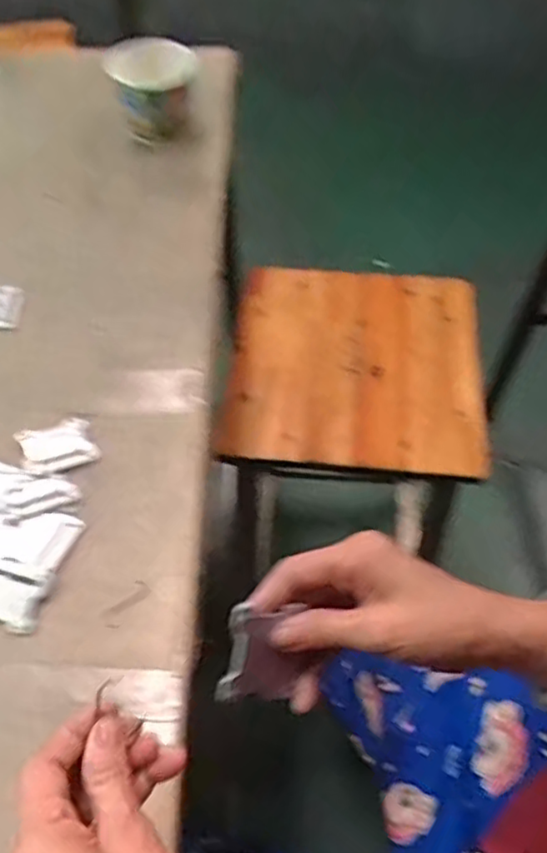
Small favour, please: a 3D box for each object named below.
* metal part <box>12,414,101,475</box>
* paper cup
[{"bbox_3d":[-0.174,0.015,0.539,0.055,0.007,0.049,-23,60,-14],"label":"metal part"},{"bbox_3d":[-0.128,-0.367,0.736,0.093,0.079,0.077,-12,58,-7],"label":"paper cup"}]

